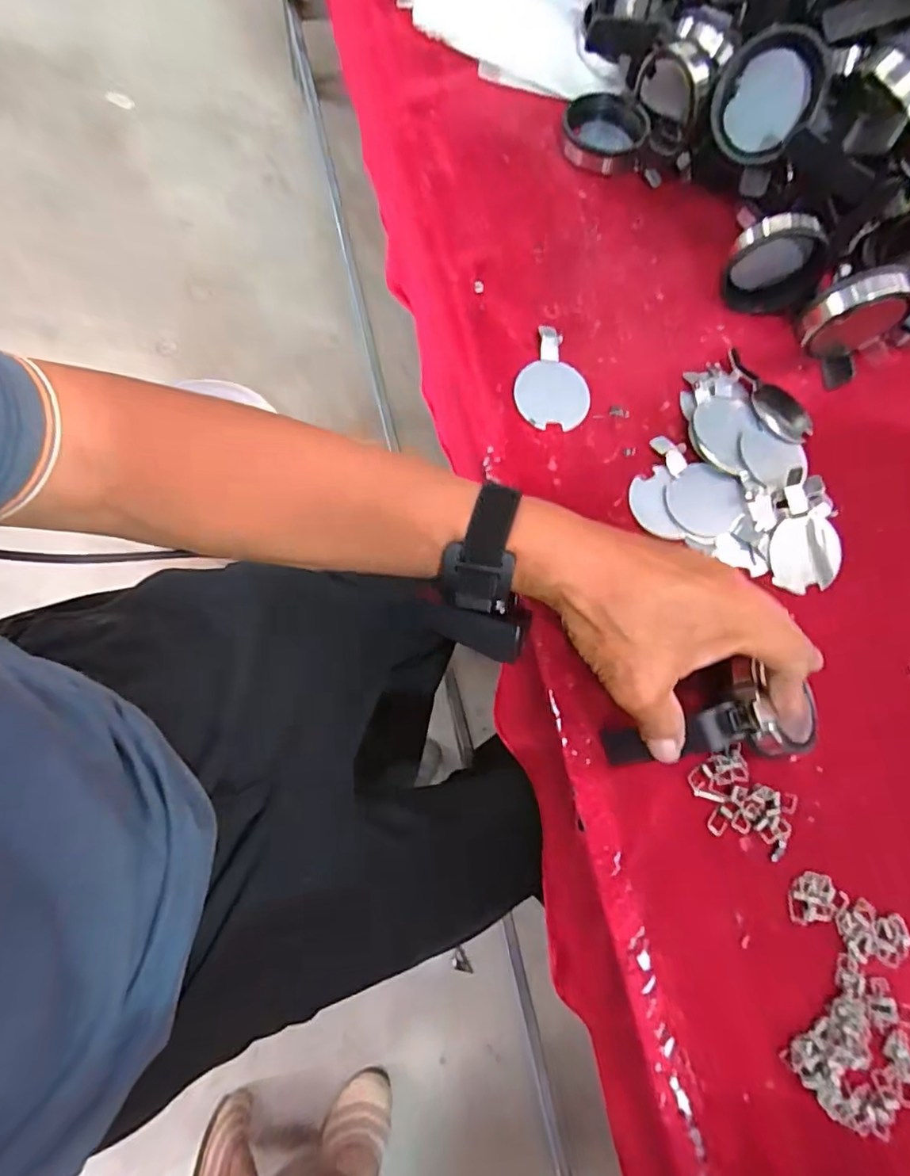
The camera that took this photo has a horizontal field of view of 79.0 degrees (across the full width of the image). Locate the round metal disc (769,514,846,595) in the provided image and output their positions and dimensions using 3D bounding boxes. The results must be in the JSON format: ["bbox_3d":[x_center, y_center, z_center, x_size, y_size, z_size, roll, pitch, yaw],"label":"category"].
[{"bbox_3d":[0.244,-0.023,0.384,0.055,0.004,0.051,0,90,-7],"label":"round metal disc"}]

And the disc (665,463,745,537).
[{"bbox_3d":[0.175,-0.062,0.385,0.051,0.004,0.049,1,77,-5],"label":"disc"}]

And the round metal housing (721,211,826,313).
[{"bbox_3d":[0.238,-0.240,0.411,0.076,0.063,0.023,7,76,-4],"label":"round metal housing"}]

